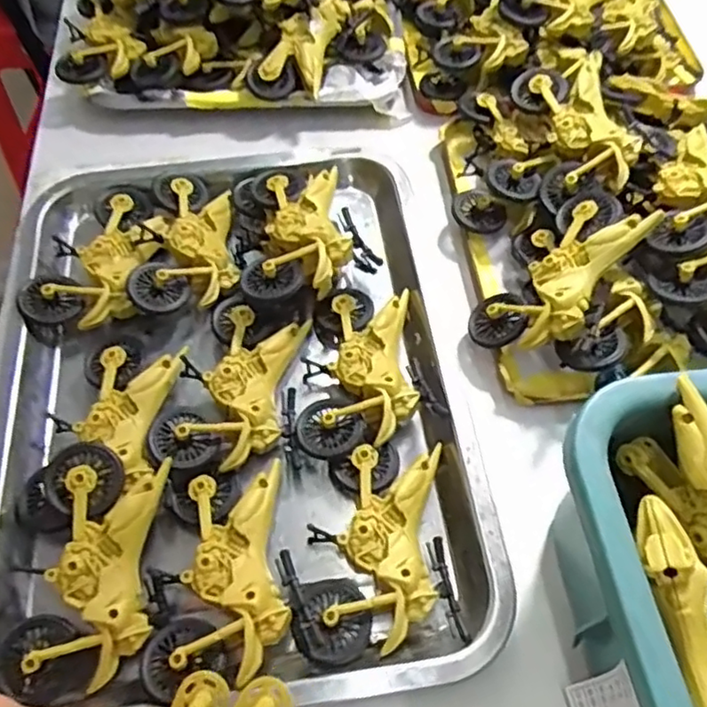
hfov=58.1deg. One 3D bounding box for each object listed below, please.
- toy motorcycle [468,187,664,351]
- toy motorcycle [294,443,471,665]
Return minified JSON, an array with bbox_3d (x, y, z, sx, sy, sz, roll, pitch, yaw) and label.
[{"bbox_3d":[0.125,-0.048,0.377,0.056,0.034,0.122,40,87,21],"label":"toy motorcycle"},{"bbox_3d":[0.011,0.099,0.327,0.075,0.027,0.101,-6,60,-3],"label":"toy motorcycle"}]

